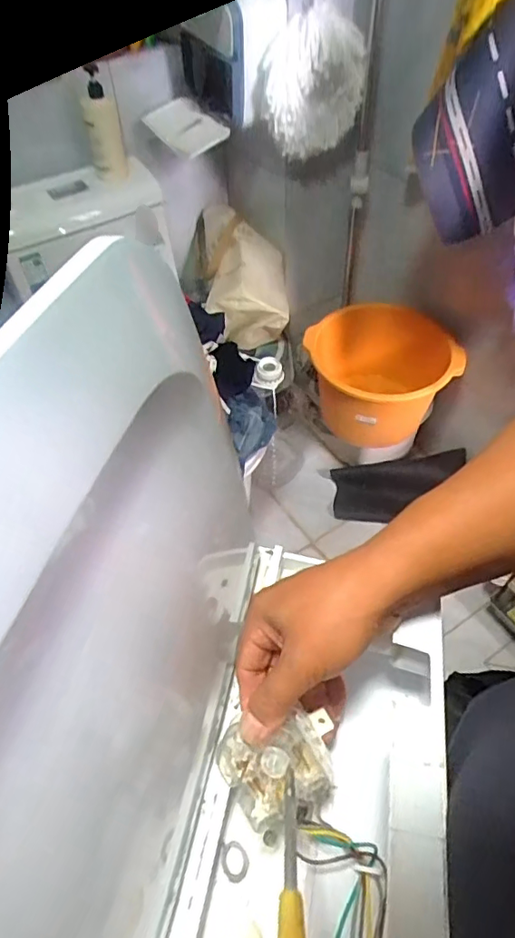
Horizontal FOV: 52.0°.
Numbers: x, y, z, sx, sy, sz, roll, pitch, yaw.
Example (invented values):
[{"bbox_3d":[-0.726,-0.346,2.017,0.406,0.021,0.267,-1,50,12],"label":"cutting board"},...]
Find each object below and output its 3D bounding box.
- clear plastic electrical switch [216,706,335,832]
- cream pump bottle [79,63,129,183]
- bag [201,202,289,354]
[{"bbox_3d":[0.014,0.189,0.335,0.073,0.024,0.053,-10,53,-6],"label":"clear plastic electrical switch"},{"bbox_3d":[-0.277,-0.618,0.949,0.057,0.181,0.044,-8,53,-4],"label":"cream pump bottle"},{"bbox_3d":[-0.025,-0.439,1.289,0.198,0.298,0.162,0,52,2],"label":"bag"}]

